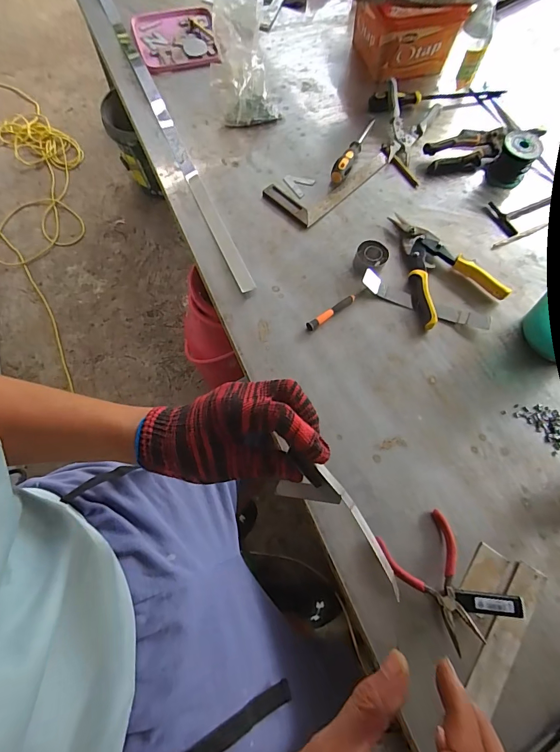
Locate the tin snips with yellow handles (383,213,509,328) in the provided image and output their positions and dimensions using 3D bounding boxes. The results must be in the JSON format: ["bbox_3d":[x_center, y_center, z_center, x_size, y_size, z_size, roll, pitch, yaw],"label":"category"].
[{"bbox_3d":[0.279,-0.194,0.657,0.143,0.026,0.220,-12,70,-7],"label":"tin snips with yellow handles"}]

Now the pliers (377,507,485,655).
[{"bbox_3d":[0.195,0.258,0.481,0.089,0.023,0.139,-16,71,-8],"label":"pliers"}]

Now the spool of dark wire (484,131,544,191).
[{"bbox_3d":[0.446,-0.413,0.730,0.068,0.081,0.063,1,69,-2],"label":"spool of dark wire"}]

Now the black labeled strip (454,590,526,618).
[{"bbox_3d":[0.256,0.282,0.471,0.077,0.017,0.025,2,69,11],"label":"black labeled strip"}]

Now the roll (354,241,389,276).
[{"bbox_3d":[0.151,-0.200,0.650,0.052,0.025,0.061,35,72,10],"label":"roll"}]

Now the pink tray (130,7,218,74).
[{"bbox_3d":[-0.234,-0.748,0.853,0.172,0.025,0.195,-9,70,-6],"label":"pink tray"}]

